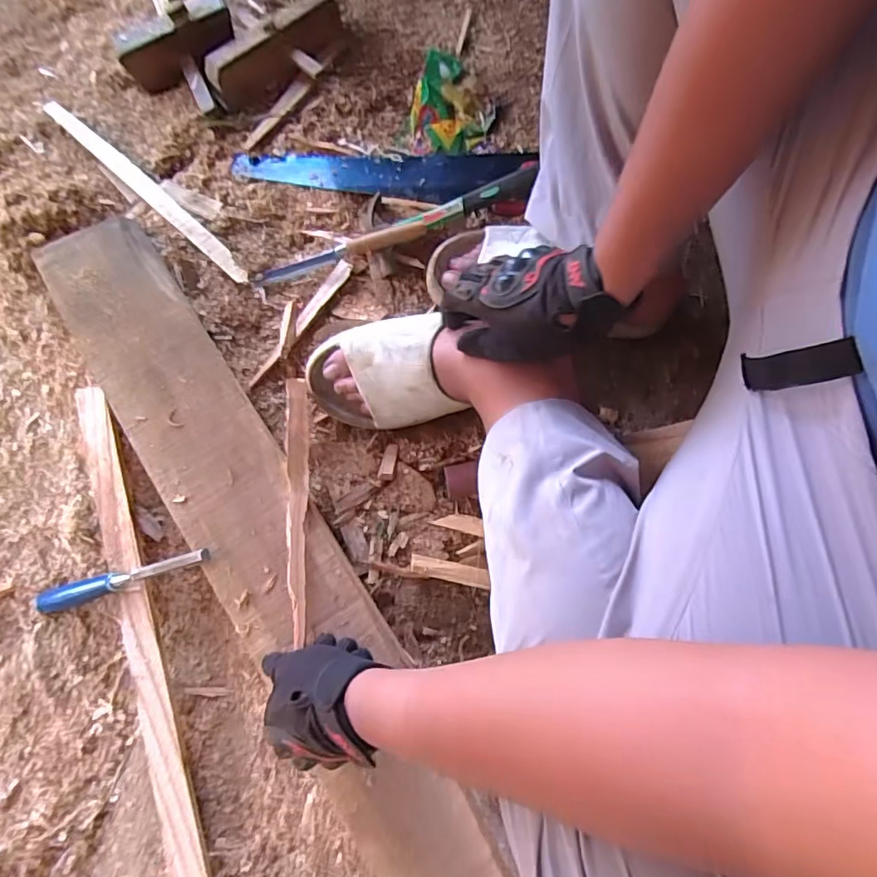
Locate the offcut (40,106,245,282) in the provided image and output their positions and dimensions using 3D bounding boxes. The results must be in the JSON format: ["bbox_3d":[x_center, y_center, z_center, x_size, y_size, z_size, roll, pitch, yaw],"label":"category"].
[{"bbox_3d":[-0.359,-0.306,0.668,0.350,0.014,0.026,41,80,8],"label":"offcut"}]

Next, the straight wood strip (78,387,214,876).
[{"bbox_3d":[-0.301,0.280,0.561,0.059,0.023,0.699,-18,78,-5],"label":"straight wood strip"}]

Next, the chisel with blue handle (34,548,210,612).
[{"bbox_3d":[-0.338,0.149,0.569,0.233,0.020,0.023,-18,78,15],"label":"chisel with blue handle"}]

